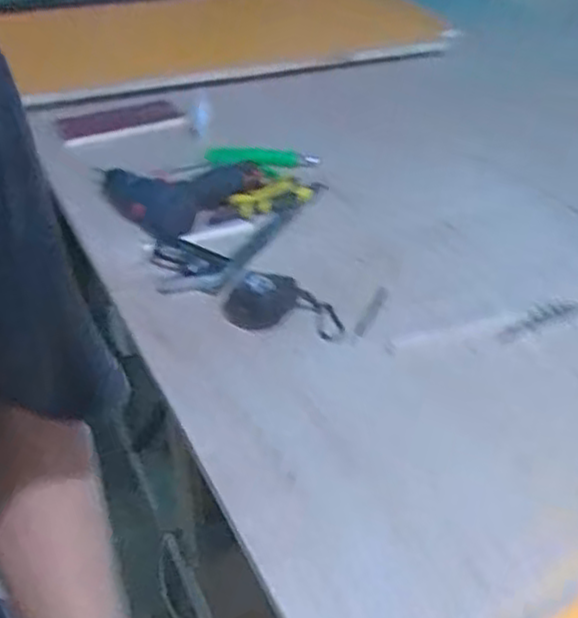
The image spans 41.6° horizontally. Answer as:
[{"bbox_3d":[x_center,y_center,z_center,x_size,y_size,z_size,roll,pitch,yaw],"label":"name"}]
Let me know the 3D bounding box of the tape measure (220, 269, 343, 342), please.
[{"bbox_3d":[-0.006,-0.008,0.861,0.146,0.044,0.082,23,42,20],"label":"tape measure"}]

